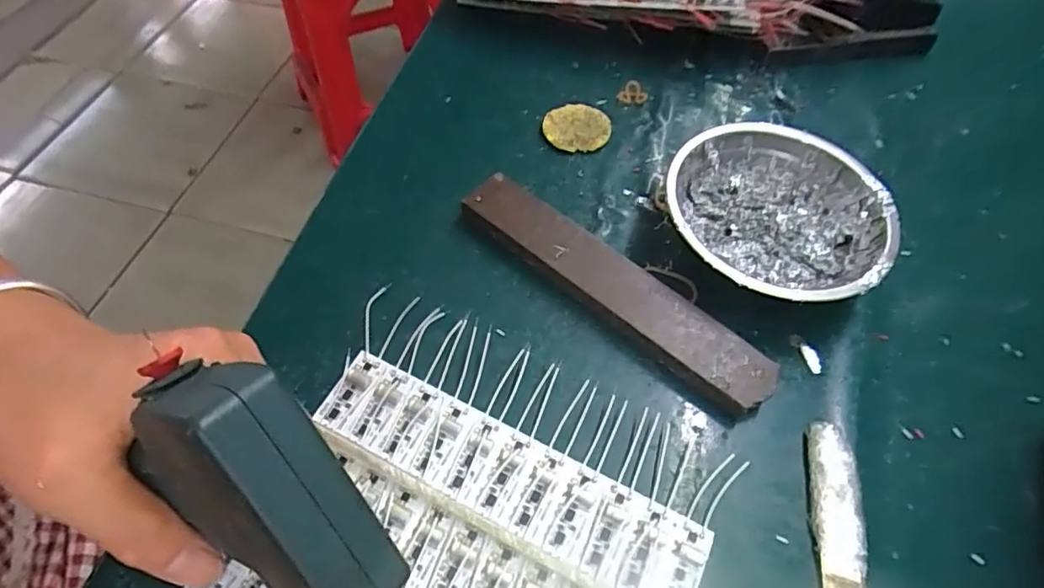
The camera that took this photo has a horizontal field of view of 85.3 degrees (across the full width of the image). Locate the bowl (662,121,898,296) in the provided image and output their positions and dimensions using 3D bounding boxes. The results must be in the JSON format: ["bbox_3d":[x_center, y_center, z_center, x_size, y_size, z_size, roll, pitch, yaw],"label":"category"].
[{"bbox_3d":[0.144,-0.041,0.331,0.119,0.040,0.120,1,58,-2],"label":"bowl"}]

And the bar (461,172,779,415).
[{"bbox_3d":[0.048,-0.007,0.322,0.199,0.017,0.035,39,64,20],"label":"bar"}]

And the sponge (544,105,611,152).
[{"bbox_3d":[0.039,-0.118,0.396,0.045,0.005,0.038,9,58,3],"label":"sponge"}]

